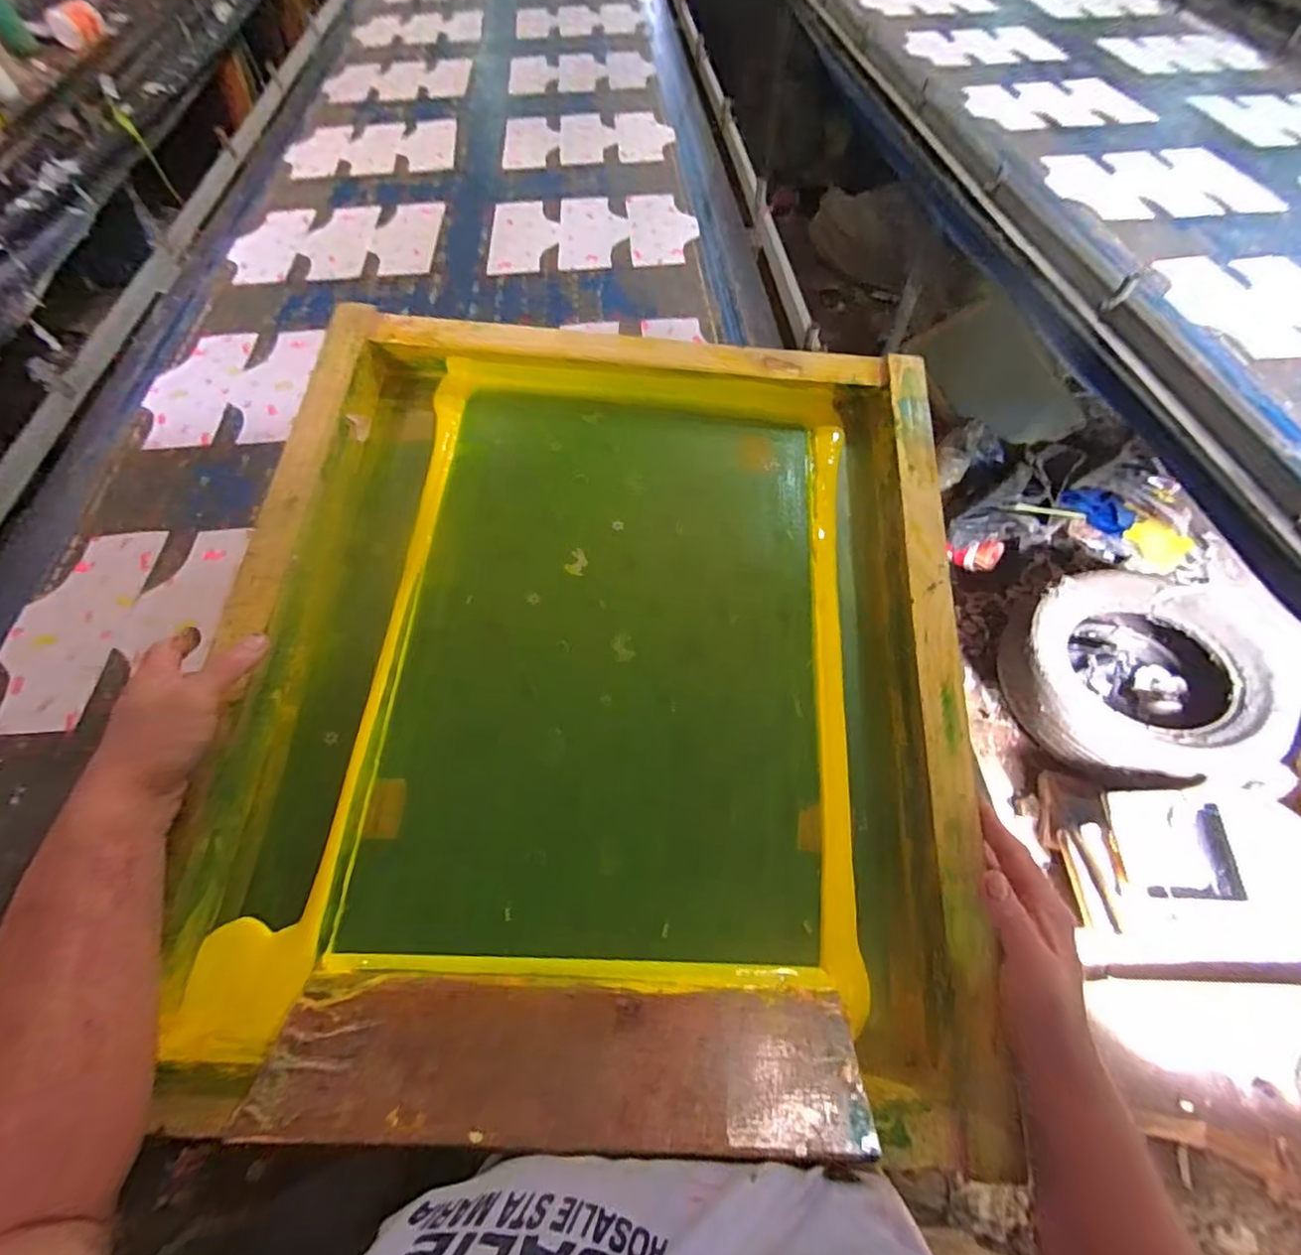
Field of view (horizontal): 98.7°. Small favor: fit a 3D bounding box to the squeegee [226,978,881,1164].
[{"bbox_3d":[-0.053,0.287,0.371,0.381,0.008,0.094,3,29,-2],"label":"squeegee"}]

